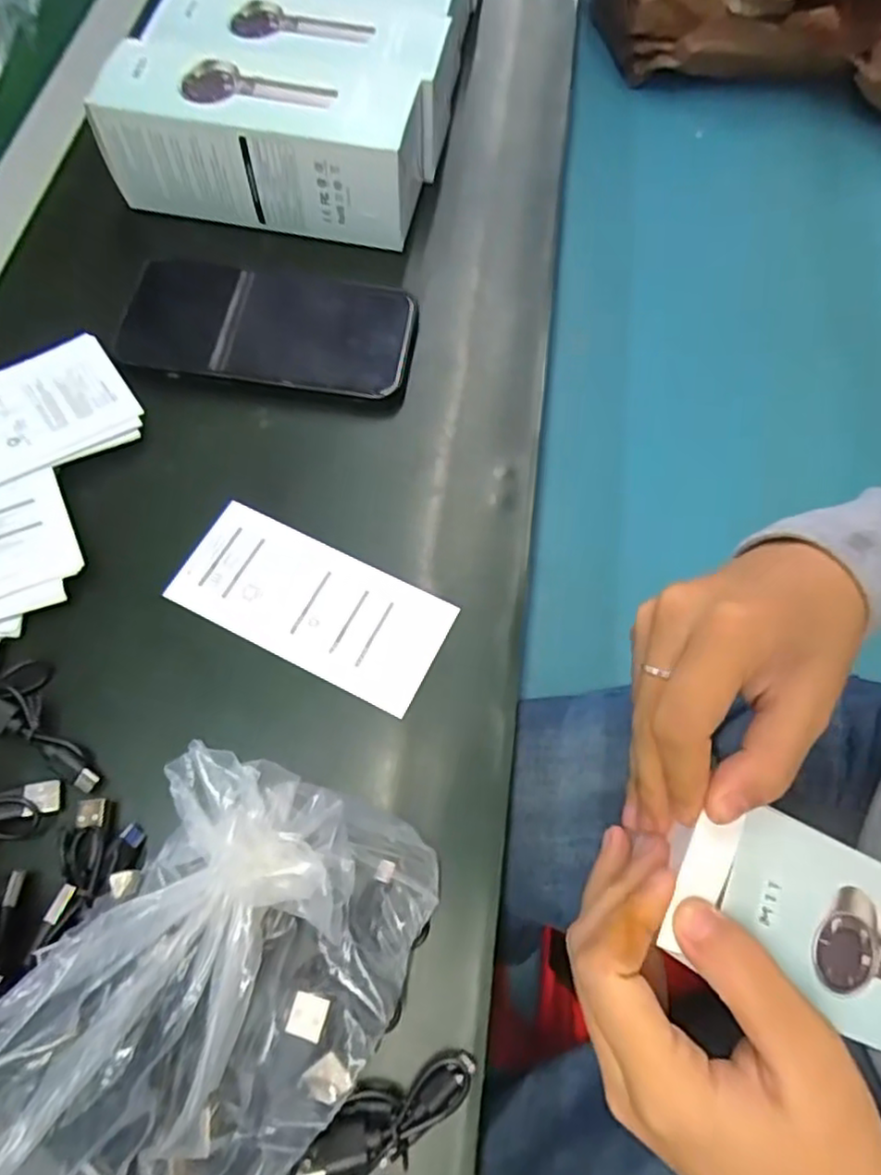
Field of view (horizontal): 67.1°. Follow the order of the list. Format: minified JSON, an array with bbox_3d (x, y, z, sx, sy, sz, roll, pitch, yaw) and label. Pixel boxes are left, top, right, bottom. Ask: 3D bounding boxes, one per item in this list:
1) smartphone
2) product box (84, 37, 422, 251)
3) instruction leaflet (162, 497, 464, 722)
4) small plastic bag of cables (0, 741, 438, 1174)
[{"bbox_3d":[-0.087,-0.140,0.345,0.142,0.011,0.080,5,66,4],"label":"smartphone"},{"bbox_3d":[-0.096,-0.245,0.366,0.169,0.063,0.063,8,67,4],"label":"product box"},{"bbox_3d":[-0.057,0.006,0.294,0.119,0.004,0.054,24,69,12],"label":"instruction leaflet"},{"bbox_3d":[-0.062,0.119,0.193,0.088,0.085,0.129,25,69,11],"label":"small plastic bag of cables"}]

